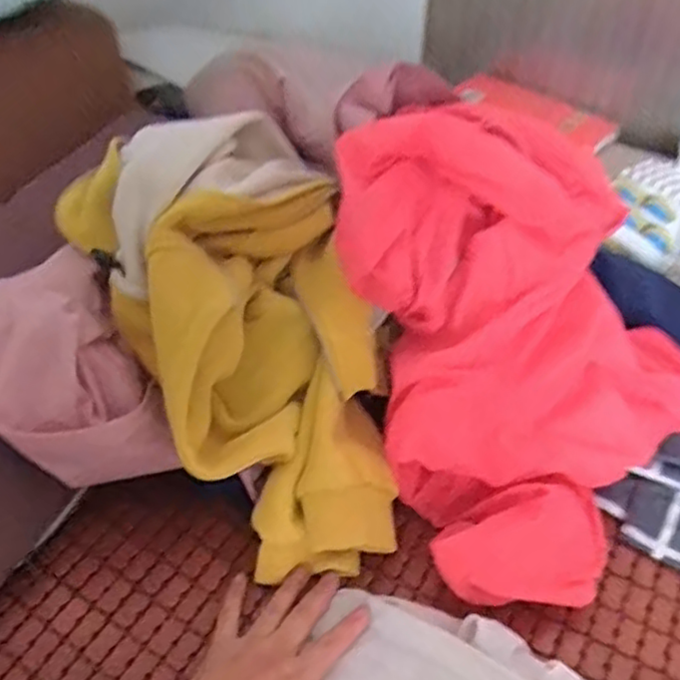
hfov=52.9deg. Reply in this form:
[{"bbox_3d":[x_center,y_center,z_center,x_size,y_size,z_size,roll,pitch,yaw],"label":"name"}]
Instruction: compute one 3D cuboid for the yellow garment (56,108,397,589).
[{"bbox_3d":[-0.100,-0.024,0.607,0.232,0.242,0.397,-12,42,-15],"label":"yellow garment"}]

